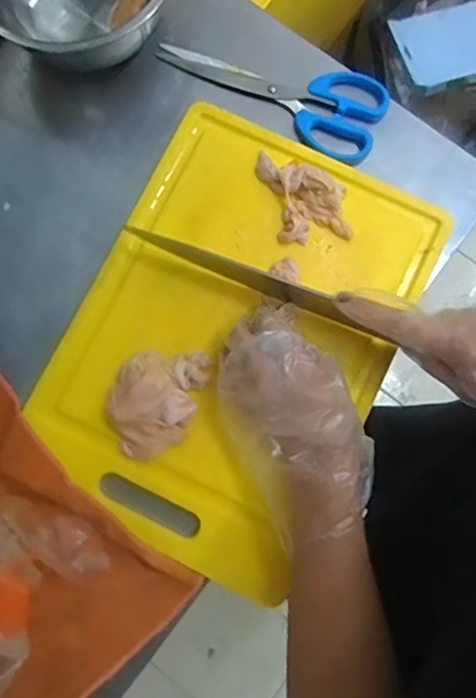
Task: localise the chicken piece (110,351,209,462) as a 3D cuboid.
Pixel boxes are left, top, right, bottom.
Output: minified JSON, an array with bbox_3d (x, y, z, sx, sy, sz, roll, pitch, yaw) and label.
[{"bbox_3d":[-0.060,0.042,0.418,0.071,0.029,0.080,1,80,-1],"label":"chicken piece"}]

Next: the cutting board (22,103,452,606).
[{"bbox_3d":[-0.003,-0.013,0.435,0.238,0.023,0.344,26,81,5],"label":"cutting board"}]

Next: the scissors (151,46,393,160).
[{"bbox_3d":[0.029,-0.232,0.482,0.202,0.011,0.074,23,81,3],"label":"scissors"}]

